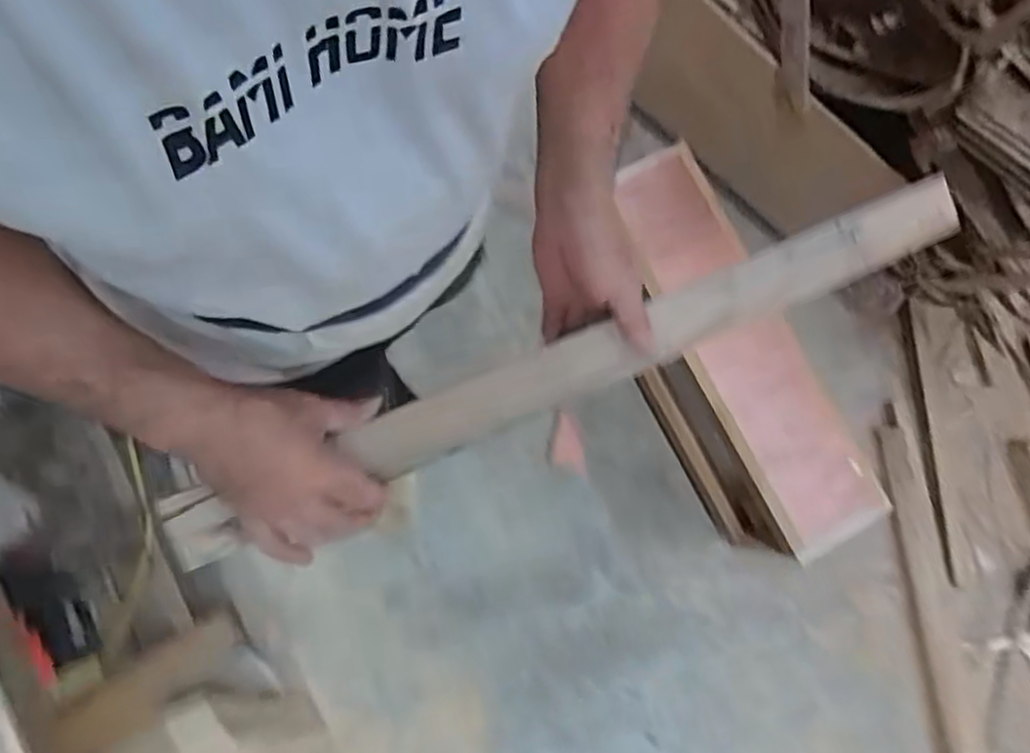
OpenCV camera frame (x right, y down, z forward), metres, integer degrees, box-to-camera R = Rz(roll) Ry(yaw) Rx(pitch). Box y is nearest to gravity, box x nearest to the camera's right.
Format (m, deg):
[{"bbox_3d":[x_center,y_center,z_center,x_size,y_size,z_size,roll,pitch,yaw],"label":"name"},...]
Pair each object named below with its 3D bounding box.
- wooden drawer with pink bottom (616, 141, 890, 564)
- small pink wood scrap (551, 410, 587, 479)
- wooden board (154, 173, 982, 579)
[{"bbox_3d":[0.370,-0.016,1.315,0.209,0.319,0.687,-26,85,-11],"label":"wooden drawer with pink bottom"},{"bbox_3d":[0.113,0.139,1.453,0.070,0.011,0.122,5,80,-6],"label":"small pink wood scrap"},{"bbox_3d":[0.067,-0.019,0.556,0.680,0.023,0.053,-23,81,-10],"label":"wooden board"}]

